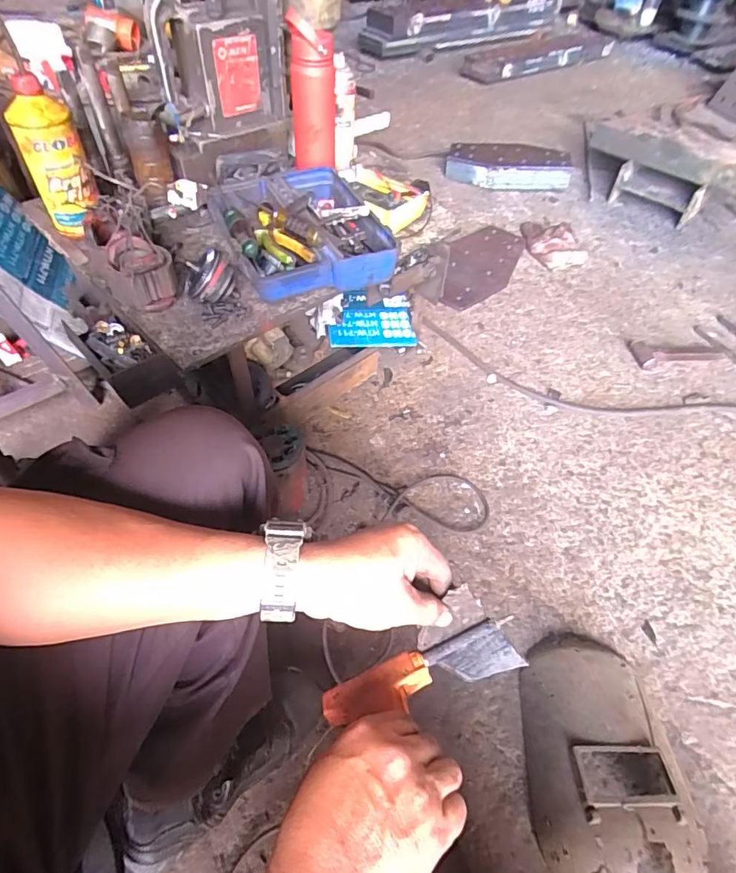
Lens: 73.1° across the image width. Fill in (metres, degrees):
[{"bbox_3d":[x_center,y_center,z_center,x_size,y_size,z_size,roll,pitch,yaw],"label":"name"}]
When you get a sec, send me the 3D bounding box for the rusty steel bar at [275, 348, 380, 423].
[{"bbox_3d":[-0.073,-0.102,1.016,0.270,0.094,0.023,-34,60,-27],"label":"rusty steel bar"}]

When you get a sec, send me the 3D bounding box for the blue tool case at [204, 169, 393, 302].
[{"bbox_3d":[-0.110,-0.342,0.814,0.240,0.088,0.280,-16,53,-16],"label":"blue tool case"}]

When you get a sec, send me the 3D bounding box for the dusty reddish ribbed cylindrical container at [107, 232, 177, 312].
[{"bbox_3d":[-0.327,-0.238,0.731,0.076,0.085,0.090,-22,55,-20],"label":"dusty reddish ribbed cylindrical container"}]

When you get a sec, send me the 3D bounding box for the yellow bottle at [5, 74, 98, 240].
[{"bbox_3d":[-0.473,-0.413,0.754,0.081,0.202,0.073,-22,55,-20],"label":"yellow bottle"}]

